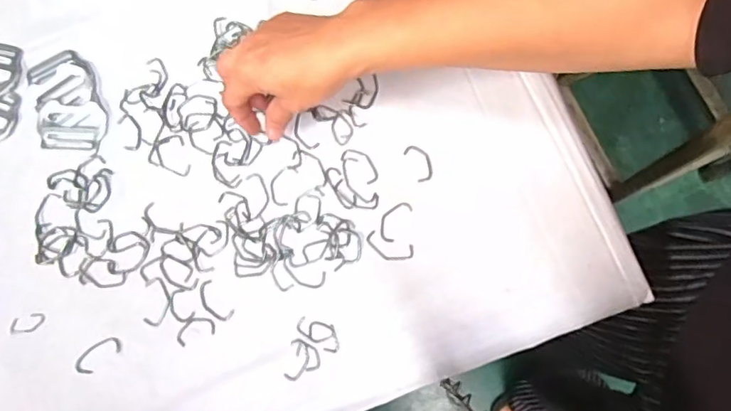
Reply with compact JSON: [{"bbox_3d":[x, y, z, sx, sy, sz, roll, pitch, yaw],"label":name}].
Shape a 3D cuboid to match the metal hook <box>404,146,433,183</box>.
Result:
[{"bbox_3d":[0.046,-0.036,0.456,0.018,0.004,0.032,-26,80,-4],"label":"metal hook"}]

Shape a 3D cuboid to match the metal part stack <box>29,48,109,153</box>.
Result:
[{"bbox_3d":[-0.256,-0.089,0.468,0.054,0.006,0.089,-18,80,-2],"label":"metal part stack"}]

